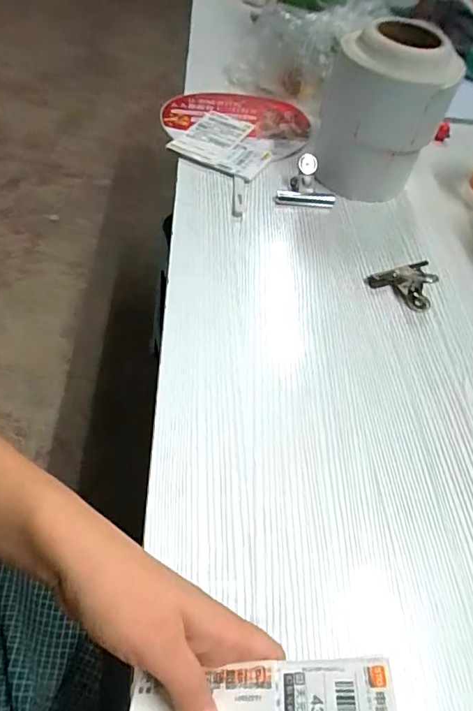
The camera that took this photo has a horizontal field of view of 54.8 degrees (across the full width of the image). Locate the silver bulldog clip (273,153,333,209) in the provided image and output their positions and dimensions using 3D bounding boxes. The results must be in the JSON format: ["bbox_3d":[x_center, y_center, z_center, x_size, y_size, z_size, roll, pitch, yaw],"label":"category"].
[{"bbox_3d":[0.093,-0.227,0.599,0.078,0.043,0.060,10,54,2],"label":"silver bulldog clip"}]

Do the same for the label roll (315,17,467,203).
[{"bbox_3d":[0.187,-0.318,0.592,0.144,0.173,0.139,14,54,5],"label":"label roll"}]

